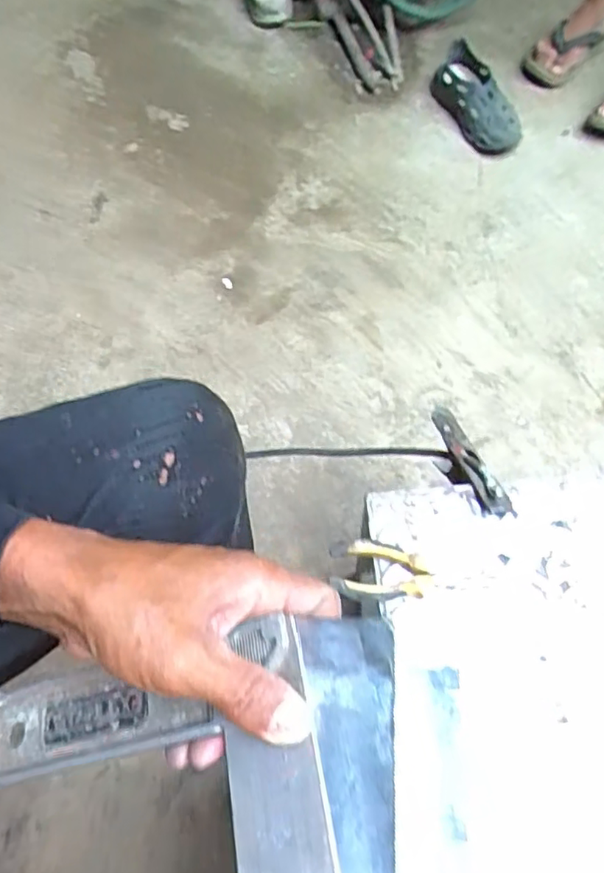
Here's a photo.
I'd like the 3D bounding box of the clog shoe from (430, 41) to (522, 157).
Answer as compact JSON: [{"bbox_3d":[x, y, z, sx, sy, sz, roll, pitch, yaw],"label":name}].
[{"bbox_3d":[0.371,-0.718,1.250,0.114,0.089,0.273,-24,64,-10],"label":"clog shoe"}]

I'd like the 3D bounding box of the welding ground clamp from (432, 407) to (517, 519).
[{"bbox_3d":[0.169,0.027,0.608,0.036,0.037,0.161,-10,35,-4],"label":"welding ground clamp"}]

